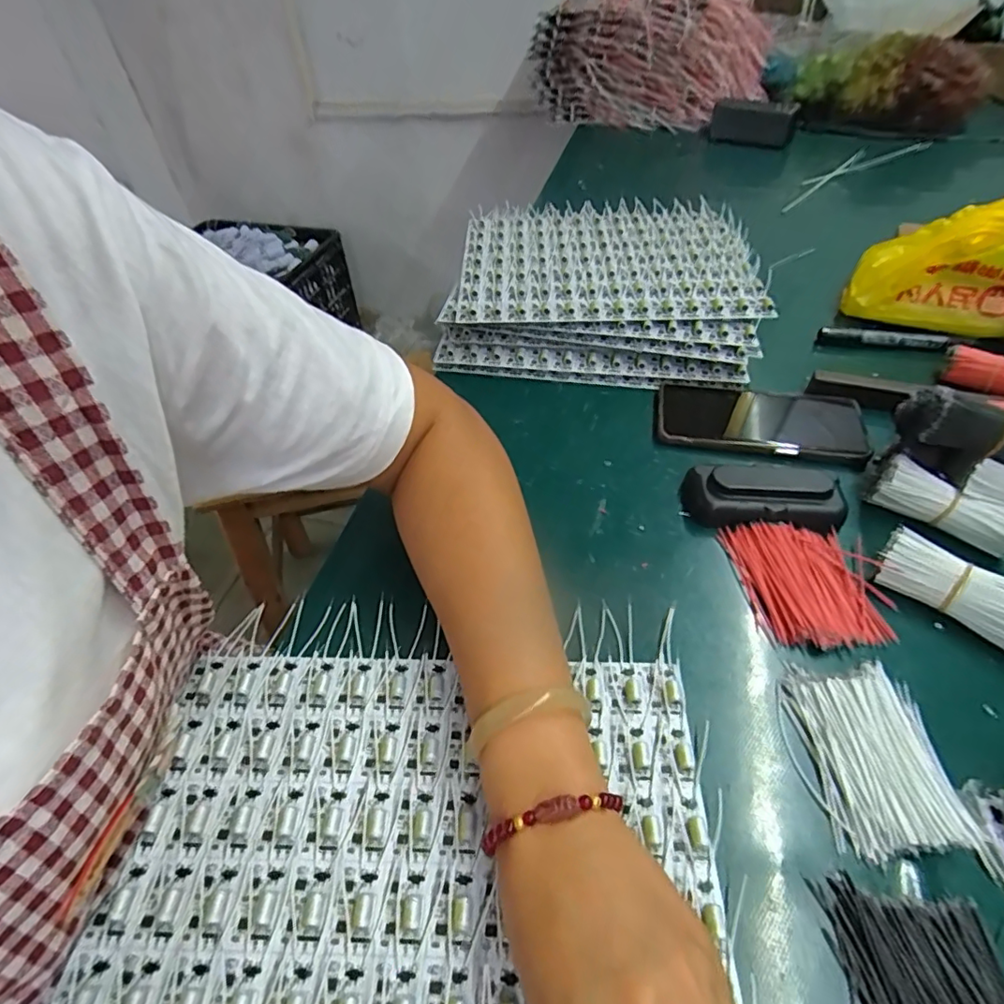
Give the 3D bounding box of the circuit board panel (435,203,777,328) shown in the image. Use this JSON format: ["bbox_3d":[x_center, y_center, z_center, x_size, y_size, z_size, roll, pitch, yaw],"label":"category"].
[{"bbox_3d":[0.109,-0.262,0.601,0.306,0.016,0.262,2,48,6],"label":"circuit board panel"}]

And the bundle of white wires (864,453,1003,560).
[{"bbox_3d":[0.307,0.003,0.382,0.091,0.031,0.025,26,55,29],"label":"bundle of white wires"}]

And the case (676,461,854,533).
[{"bbox_3d":[0.190,-0.005,0.407,0.107,0.026,0.047,1,46,10],"label":"case"}]

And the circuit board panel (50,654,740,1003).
[{"bbox_3d":[-0.045,0.188,0.256,0.285,0.013,0.241,-1,48,4],"label":"circuit board panel"}]

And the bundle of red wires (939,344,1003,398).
[{"bbox_3d":[0.424,-0.107,0.466,0.088,0.022,0.026,28,56,31],"label":"bundle of red wires"}]

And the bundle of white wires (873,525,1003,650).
[{"bbox_3d":[0.280,0.053,0.340,0.090,0.032,0.036,27,55,30],"label":"bundle of white wires"}]

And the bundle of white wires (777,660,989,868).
[{"bbox_3d":[0.191,0.130,0.293,0.073,0.011,0.094,-3,46,6],"label":"bundle of white wires"}]

